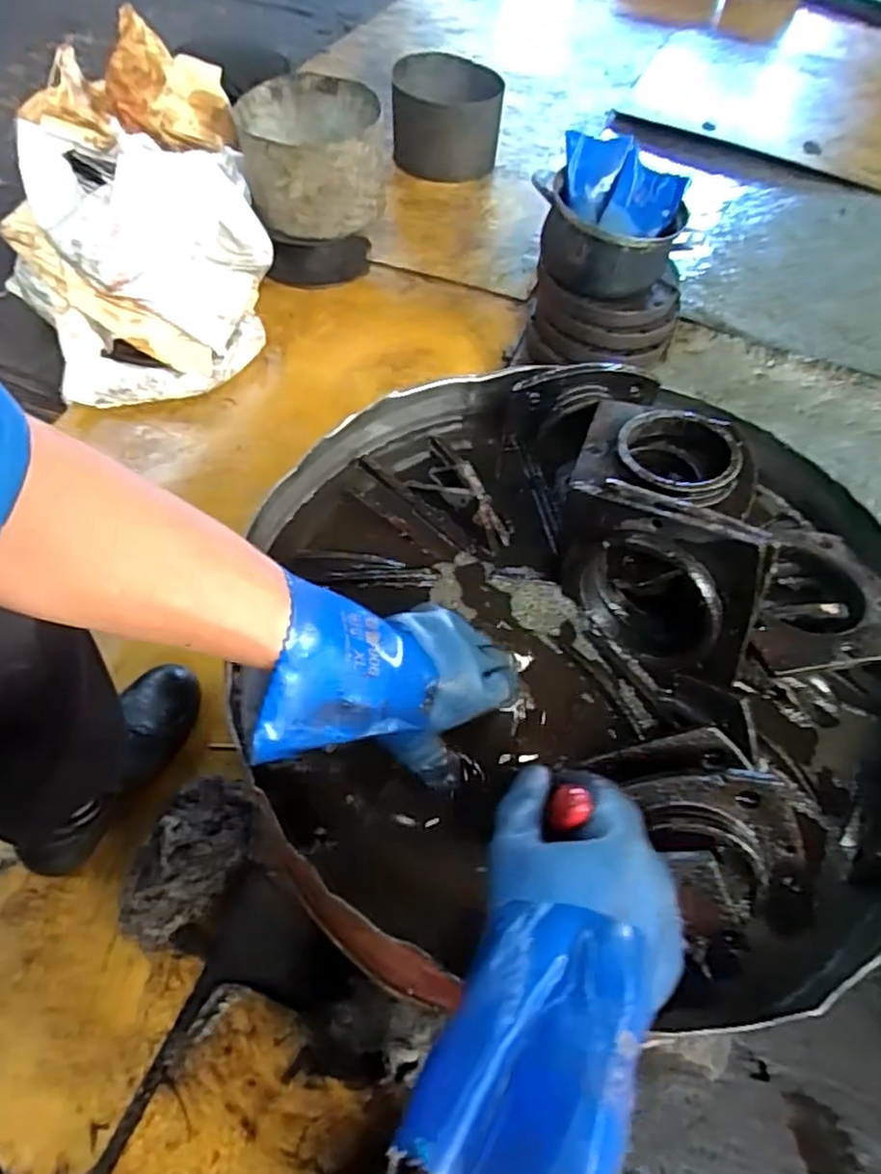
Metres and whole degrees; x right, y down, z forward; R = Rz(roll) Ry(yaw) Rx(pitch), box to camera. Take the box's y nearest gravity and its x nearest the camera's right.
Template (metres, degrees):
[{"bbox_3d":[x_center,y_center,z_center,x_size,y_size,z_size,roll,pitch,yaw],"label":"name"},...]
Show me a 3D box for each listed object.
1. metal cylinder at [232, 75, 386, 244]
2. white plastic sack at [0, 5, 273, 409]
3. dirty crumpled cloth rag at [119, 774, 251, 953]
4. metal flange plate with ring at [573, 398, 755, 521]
[{"bbox_3d":[-0.269,-0.905,1.480,0.289,0.193,0.283,-10,56,-11],"label":"metal cylinder"},{"bbox_3d":[-0.565,-0.699,1.356,0.432,0.377,0.677,17,55,7],"label":"white plastic sack"},{"bbox_3d":[-0.297,0.320,0.806,0.109,0.062,0.178,27,57,14],"label":"dirty crumpled cloth rag"},{"bbox_3d":[0.201,-0.121,0.616,0.143,0.044,0.130,18,56,8],"label":"metal flange plate with ring"}]

